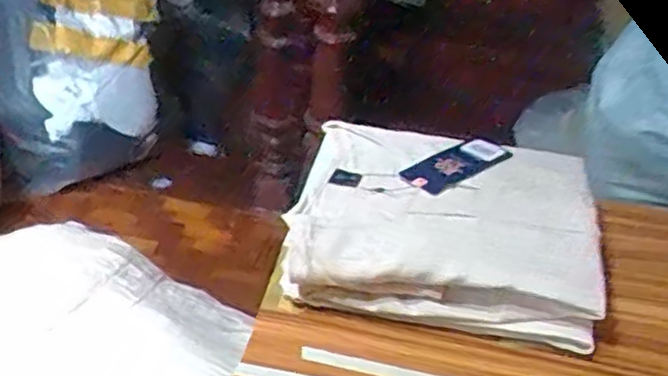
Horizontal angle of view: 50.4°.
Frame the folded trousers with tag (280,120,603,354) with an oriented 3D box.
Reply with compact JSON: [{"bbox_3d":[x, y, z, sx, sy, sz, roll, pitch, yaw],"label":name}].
[{"bbox_3d":[0.095,0.031,0.638,0.259,0.073,0.219,6,37,3],"label":"folded trousers with tag"}]

